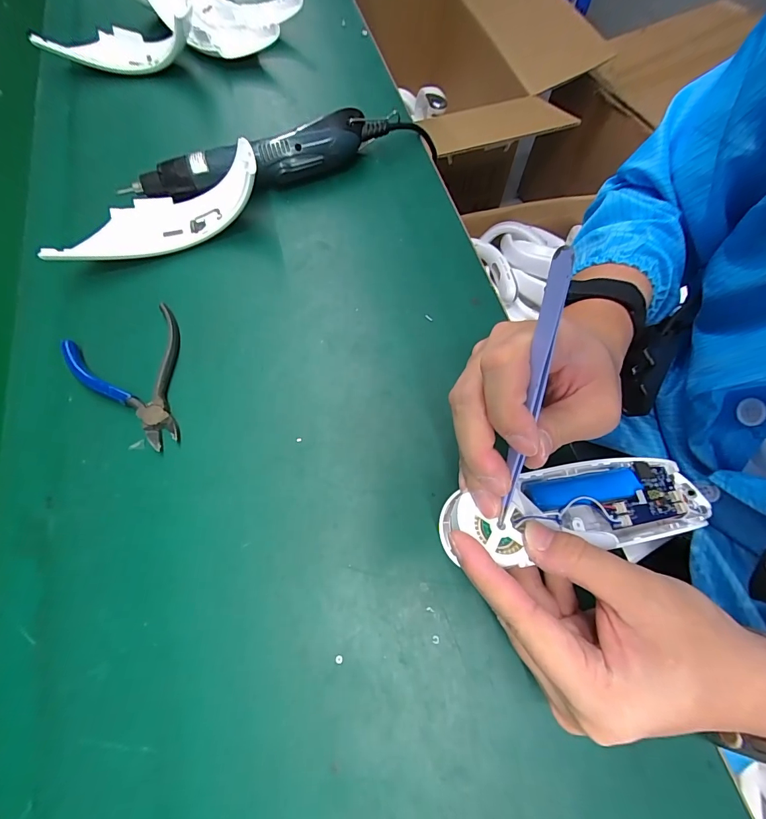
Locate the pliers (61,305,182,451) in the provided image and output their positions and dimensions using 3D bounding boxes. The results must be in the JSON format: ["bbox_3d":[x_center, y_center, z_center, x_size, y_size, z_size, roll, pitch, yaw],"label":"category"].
[{"bbox_3d":[-0.194,-0.022,0.282,0.082,0.011,0.113,-10,68,-3],"label":"pliers"}]

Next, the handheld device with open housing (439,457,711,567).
[{"bbox_3d":[0.122,0.059,0.234,0.172,0.041,0.049,-3,67,-16],"label":"handheld device with open housing"}]

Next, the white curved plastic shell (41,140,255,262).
[{"bbox_3d":[-0.182,-0.170,0.321,0.164,0.050,0.056,-16,69,-5],"label":"white curved plastic shell"}]

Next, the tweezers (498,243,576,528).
[{"bbox_3d":[0.066,-0.002,0.172,0.007,0.010,0.131,5,112,3],"label":"tweezers"}]

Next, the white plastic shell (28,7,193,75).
[{"bbox_3d":[-0.289,-0.406,0.423,0.174,0.048,0.054,3,68,2],"label":"white plastic shell"}]

